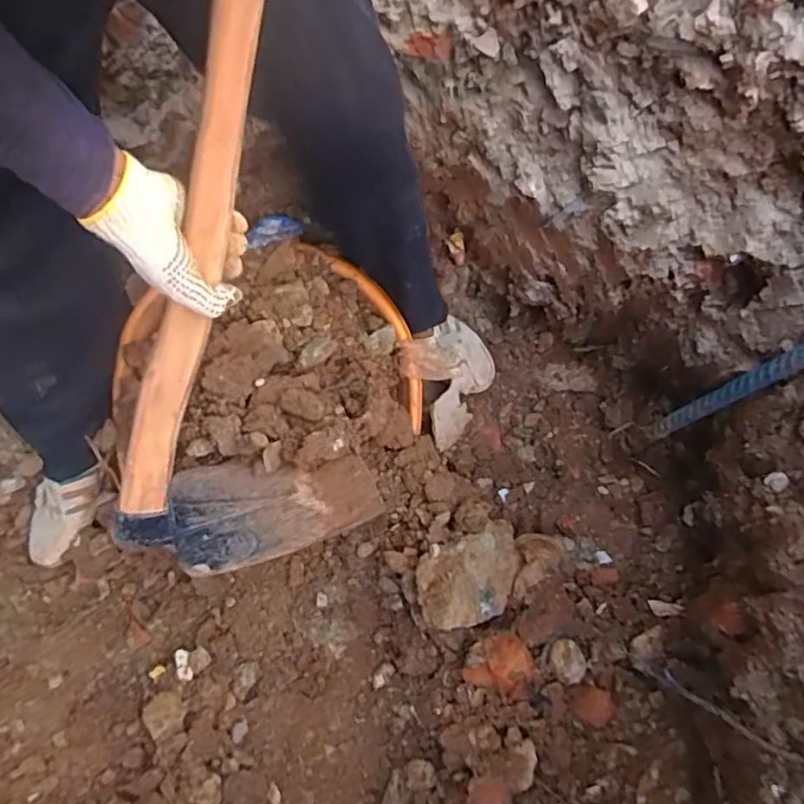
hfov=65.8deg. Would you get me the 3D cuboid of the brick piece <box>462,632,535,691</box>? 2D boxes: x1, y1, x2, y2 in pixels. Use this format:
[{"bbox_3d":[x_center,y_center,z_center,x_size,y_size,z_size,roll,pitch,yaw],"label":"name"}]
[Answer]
[{"bbox_3d":[0.117,0.323,0.770,0.083,0.038,0.062,-17,68,-6],"label":"brick piece"}]

